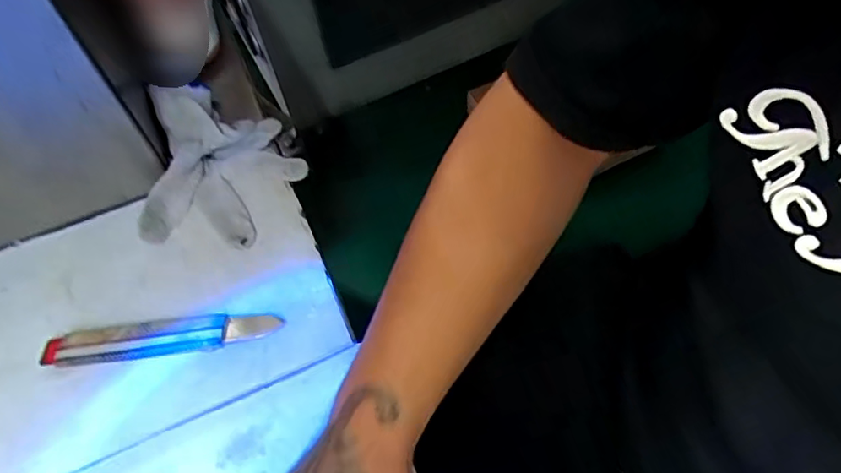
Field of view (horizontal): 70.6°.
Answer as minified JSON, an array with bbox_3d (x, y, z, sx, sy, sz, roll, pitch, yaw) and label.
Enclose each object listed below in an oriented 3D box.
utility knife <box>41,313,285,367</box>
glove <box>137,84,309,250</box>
[{"bbox_3d":[-0.181,0.069,0.416,0.159,0.014,0.028,-8,58,-1],"label":"utility knife"},{"bbox_3d":[-0.161,-0.067,0.490,0.118,0.031,0.161,-9,58,-2],"label":"glove"}]

